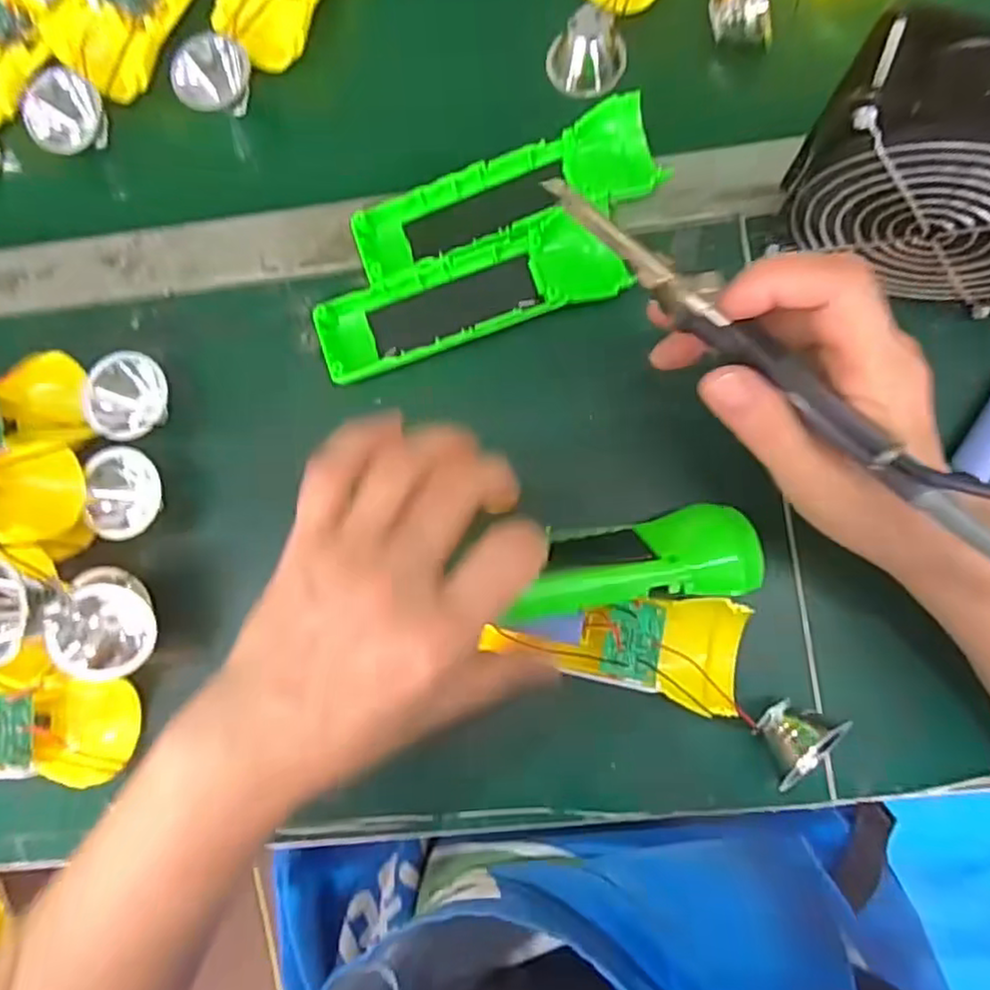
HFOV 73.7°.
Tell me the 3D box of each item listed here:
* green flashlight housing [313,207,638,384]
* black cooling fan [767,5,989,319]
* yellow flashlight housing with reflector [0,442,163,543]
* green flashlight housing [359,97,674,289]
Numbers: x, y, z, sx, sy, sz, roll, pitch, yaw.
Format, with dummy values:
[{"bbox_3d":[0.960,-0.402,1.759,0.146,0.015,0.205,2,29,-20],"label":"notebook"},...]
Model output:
[{"bbox_3d":[-0.015,-0.101,0.344,0.155,0.026,0.046,-16,80,0],"label":"green flashlight housing"},{"bbox_3d":[0.188,-0.131,0.284,0.121,0.119,0.049,18,82,6],"label":"black cooling fan"},{"bbox_3d":[-0.272,0.006,0.333,0.194,0.063,0.051,-3,81,3],"label":"yellow flashlight housing with reflector"},{"bbox_3d":[0.007,-0.153,0.345,0.161,0.021,0.050,-20,80,0],"label":"green flashlight housing"}]

